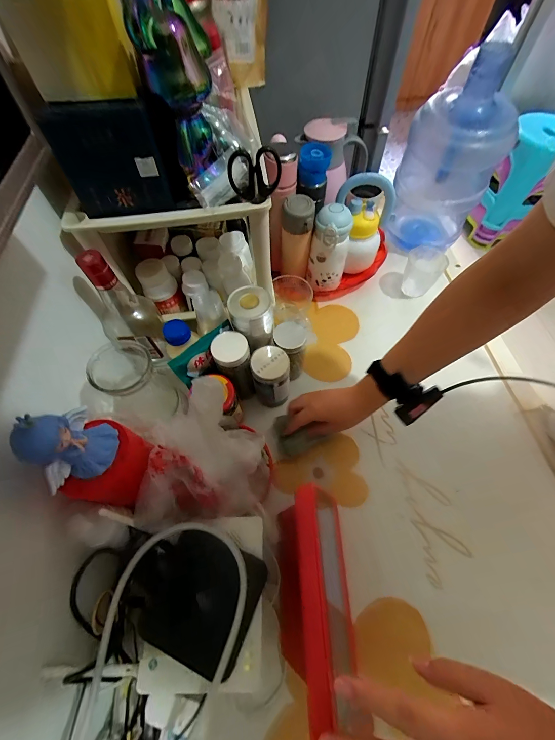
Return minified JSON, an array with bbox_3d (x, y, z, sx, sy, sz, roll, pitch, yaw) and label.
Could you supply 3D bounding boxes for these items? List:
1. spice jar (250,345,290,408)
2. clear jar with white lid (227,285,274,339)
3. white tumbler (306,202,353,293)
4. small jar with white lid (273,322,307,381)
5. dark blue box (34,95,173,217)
[{"bbox_3d":[-0.010,0.016,0.526,0.062,0.118,0.060,0,61,1],"label":"spice jar"},{"bbox_3d":[-0.043,-0.092,0.481,0.067,0.066,0.070,-16,62,-8],"label":"clear jar with white lid"},{"bbox_3d":[0.108,-0.250,0.621,0.079,0.180,0.068,8,61,6],"label":"white tumbler"},{"bbox_3d":[0.025,-0.033,0.550,0.061,0.123,0.066,4,61,3],"label":"small jar with white lid"},{"bbox_3d":[-0.192,-0.245,0.343,0.107,0.105,0.032,-12,61,-5],"label":"dark blue box"}]

